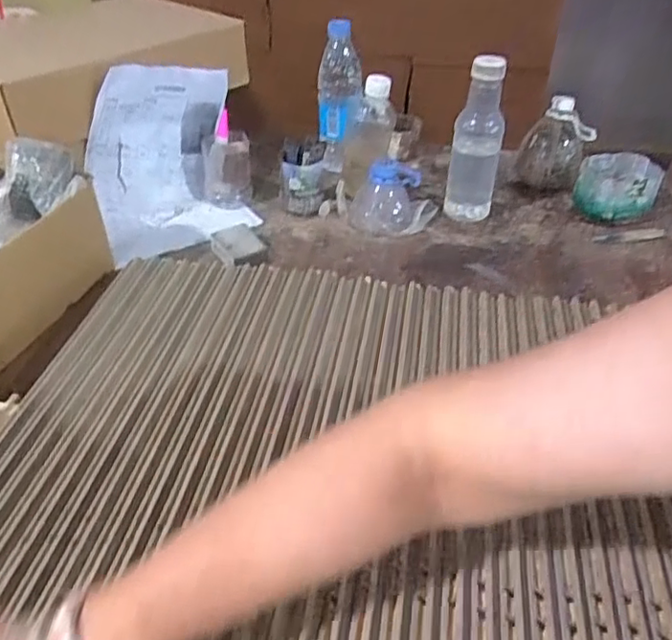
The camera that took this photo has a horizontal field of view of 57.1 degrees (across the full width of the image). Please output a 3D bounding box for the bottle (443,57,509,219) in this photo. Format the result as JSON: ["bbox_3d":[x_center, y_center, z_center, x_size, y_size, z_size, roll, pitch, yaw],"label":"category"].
[{"bbox_3d":[0.186,-0.234,0.811,0.064,0.197,0.051,8,40,9],"label":"bottle"}]

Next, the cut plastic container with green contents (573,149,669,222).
[{"bbox_3d":[0.392,-0.188,0.871,0.107,0.066,0.085,1,39,1],"label":"cut plastic container with green contents"}]

